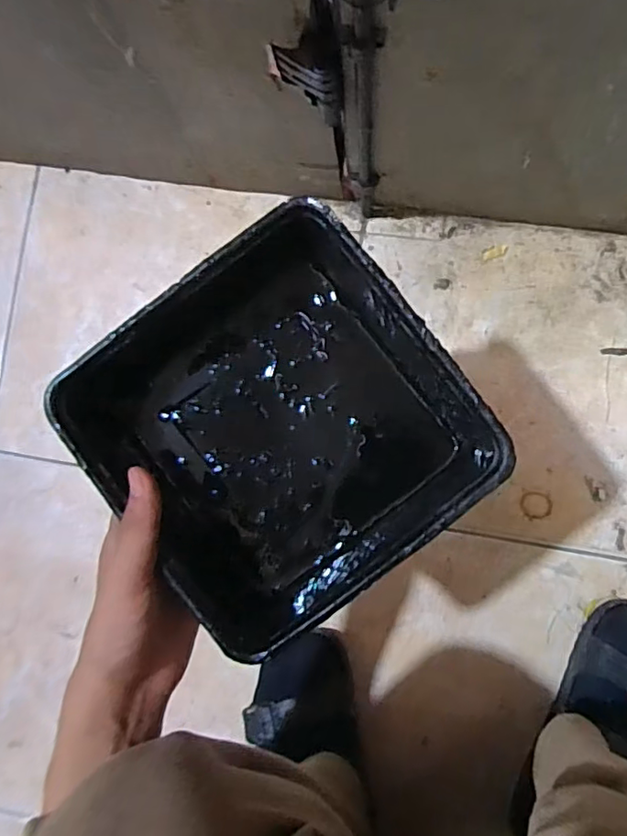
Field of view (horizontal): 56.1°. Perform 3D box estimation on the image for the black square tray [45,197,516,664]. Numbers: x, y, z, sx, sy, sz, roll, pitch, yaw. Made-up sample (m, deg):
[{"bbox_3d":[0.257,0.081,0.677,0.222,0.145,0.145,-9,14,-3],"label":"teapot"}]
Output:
[{"bbox_3d":[-0.021,0.008,0.359,0.202,0.079,0.200,-39,83,2],"label":"black square tray"}]

